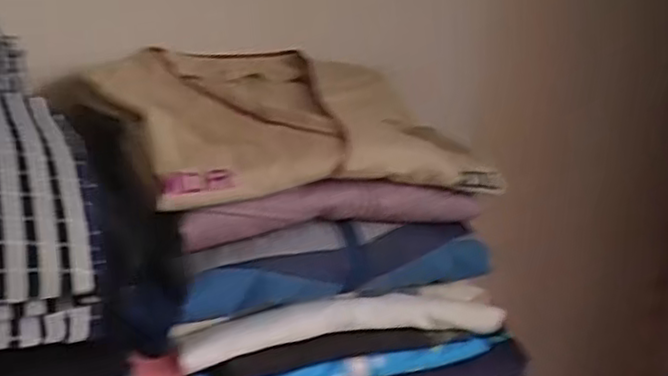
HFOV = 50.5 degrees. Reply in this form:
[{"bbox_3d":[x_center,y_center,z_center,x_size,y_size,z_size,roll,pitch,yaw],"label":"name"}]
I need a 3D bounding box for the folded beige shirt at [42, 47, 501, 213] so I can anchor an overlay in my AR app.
[{"bbox_3d":[-0.042,-0.058,0.589,0.295,0.072,0.250,-4,17,-38],"label":"folded beige shirt"}]

